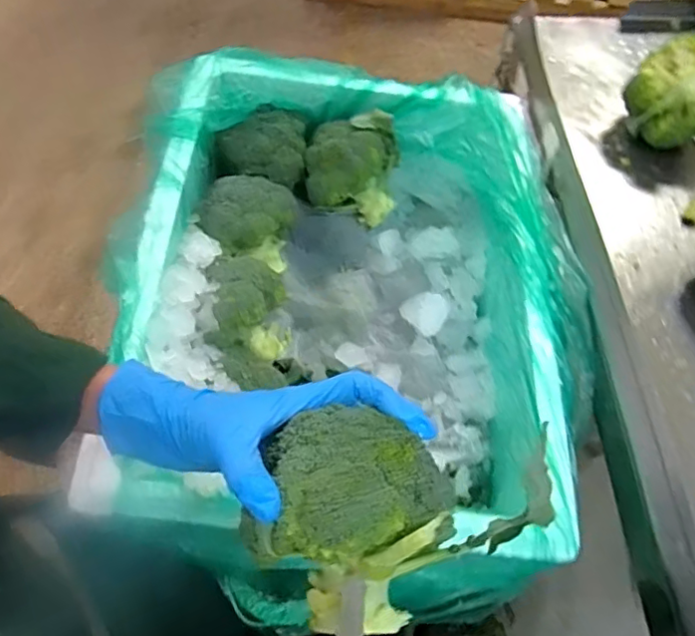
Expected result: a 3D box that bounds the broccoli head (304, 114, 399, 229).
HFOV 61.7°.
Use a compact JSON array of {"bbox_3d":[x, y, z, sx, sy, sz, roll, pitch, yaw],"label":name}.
[{"bbox_3d":[0.004,-0.188,0.755,0.115,0.112,0.095,3,61,0],"label":"broccoli head"}]

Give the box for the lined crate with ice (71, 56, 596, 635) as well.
[{"bbox_3d":[0.006,-0.026,0.645,0.443,0.168,0.542,1,61,-1],"label":"lined crate with ice"}]

